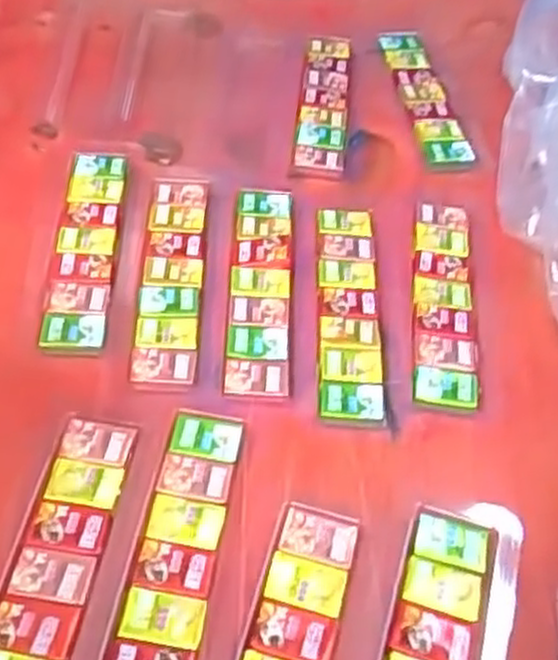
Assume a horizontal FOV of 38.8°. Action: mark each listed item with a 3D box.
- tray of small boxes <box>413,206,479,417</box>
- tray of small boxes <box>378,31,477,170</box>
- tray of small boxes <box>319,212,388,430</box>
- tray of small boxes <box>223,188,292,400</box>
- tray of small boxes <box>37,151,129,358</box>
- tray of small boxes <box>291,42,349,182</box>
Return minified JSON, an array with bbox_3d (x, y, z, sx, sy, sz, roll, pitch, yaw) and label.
[{"bbox_3d":[0.075,-0.015,0.358,0.027,0.006,0.121,8,51,2],"label":"tray of small boxes"},{"bbox_3d":[0.083,-0.137,0.457,0.026,0.007,0.123,-5,52,-9],"label":"tray of small boxes"},{"bbox_3d":[0.031,-0.011,0.350,0.027,0.006,0.122,4,51,-2],"label":"tray of small boxes"},{"bbox_3d":[-0.008,-0.022,0.353,0.027,0.005,0.121,3,51,-3],"label":"tray of small boxes"},{"bbox_3d":[-0.087,-0.039,0.359,0.026,0.005,0.121,1,51,-4],"label":"tray of small boxes"},{"bbox_3d":[0.025,-0.127,0.443,0.026,0.008,0.121,7,51,0],"label":"tray of small boxes"}]

